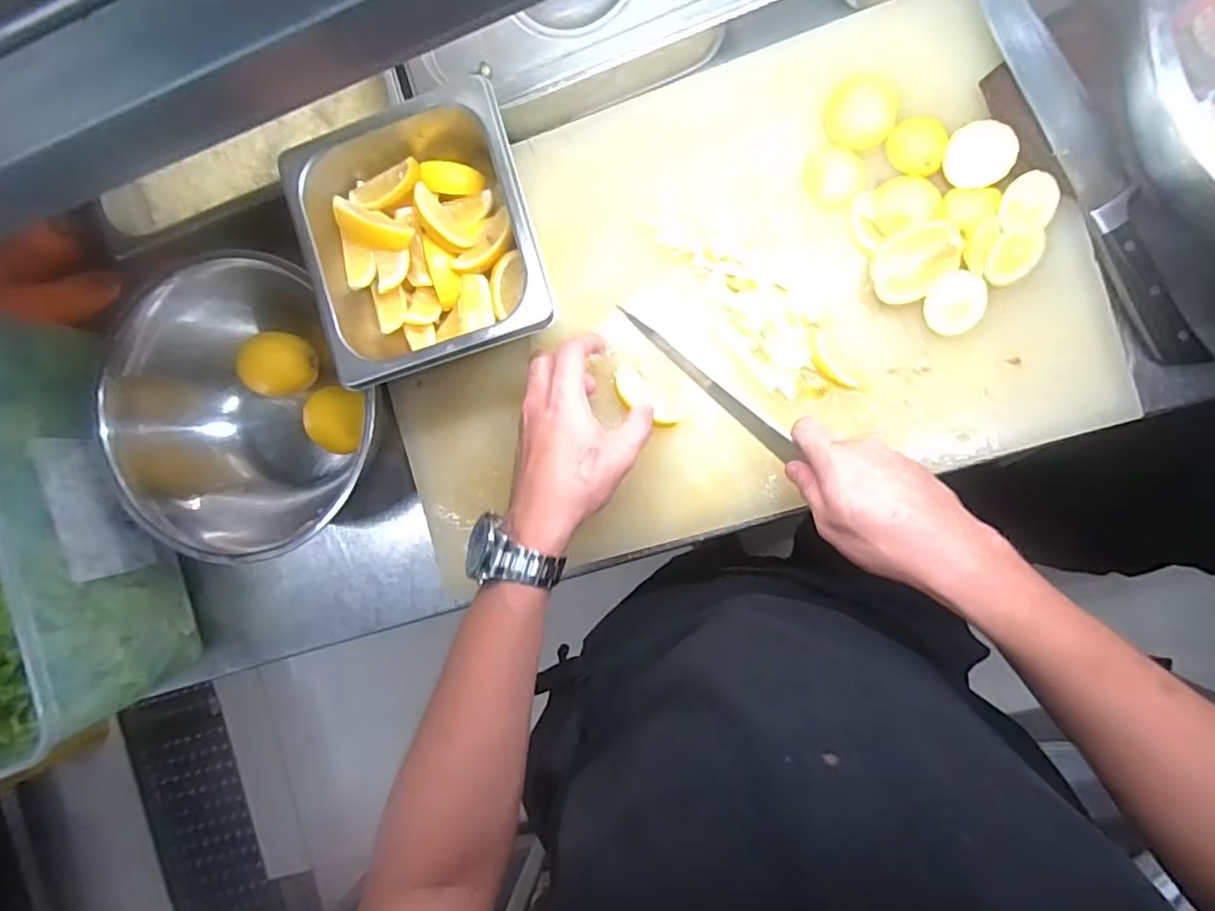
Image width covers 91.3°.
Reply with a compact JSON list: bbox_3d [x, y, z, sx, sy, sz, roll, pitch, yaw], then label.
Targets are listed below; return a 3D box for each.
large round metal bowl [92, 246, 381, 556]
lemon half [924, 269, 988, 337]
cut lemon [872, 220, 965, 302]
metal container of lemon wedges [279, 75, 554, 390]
[{"bbox_3d":[-0.294,-0.031,0.506,0.214,0.098,0.232,-44,85,6],"label":"large round metal bowl"},{"bbox_3d":[0.255,-0.112,0.438,0.044,0.013,0.044,-28,107,11],"label":"lemon half"},{"bbox_3d":[0.225,-0.143,0.442,0.059,0.034,0.047,-41,85,6],"label":"cut lemon"},{"bbox_3d":[-0.129,-0.151,0.436,0.159,0.087,0.174,-16,88,8],"label":"metal container of lemon wedges"}]

